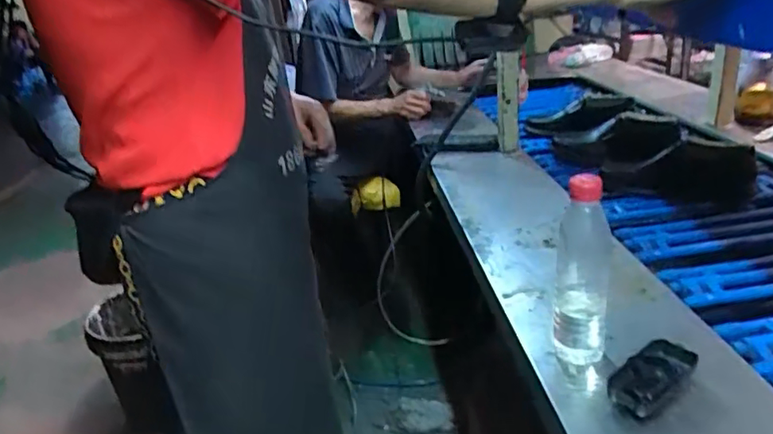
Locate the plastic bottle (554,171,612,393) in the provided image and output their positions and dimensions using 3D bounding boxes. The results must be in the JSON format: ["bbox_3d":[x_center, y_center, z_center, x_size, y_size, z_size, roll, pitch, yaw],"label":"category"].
[{"bbox_3d":[0.218,0.070,0.631,0.062,0.231,0.075,5,27,25],"label":"plastic bottle"}]

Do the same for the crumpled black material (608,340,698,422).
[{"bbox_3d":[0.291,0.176,0.613,0.059,0.027,0.116,16,33,42],"label":"crumpled black material"}]

